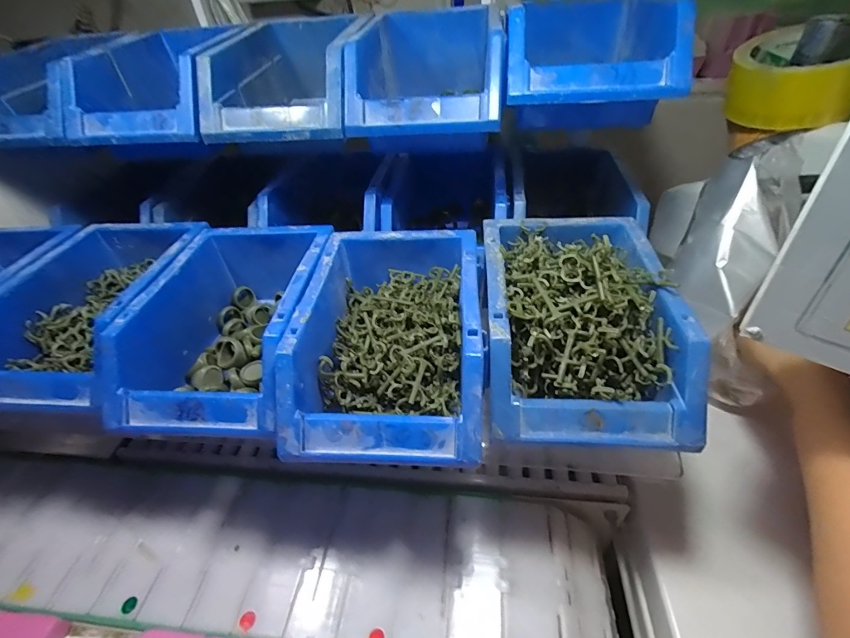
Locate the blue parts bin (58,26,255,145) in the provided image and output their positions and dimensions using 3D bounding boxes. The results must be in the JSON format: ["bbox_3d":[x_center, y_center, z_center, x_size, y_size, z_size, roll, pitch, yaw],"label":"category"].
[{"bbox_3d":[-0.251,-0.228,0.384,0.141,0.066,0.171,0,40,7],"label":"blue parts bin"}]

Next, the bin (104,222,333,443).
[{"bbox_3d":[-0.144,-0.003,0.311,0.122,0.066,0.180,0,40,7],"label":"bin"}]

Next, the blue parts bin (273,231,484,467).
[{"bbox_3d":[-0.023,0.006,0.285,0.121,0.061,0.178,-1,40,6],"label":"blue parts bin"}]

